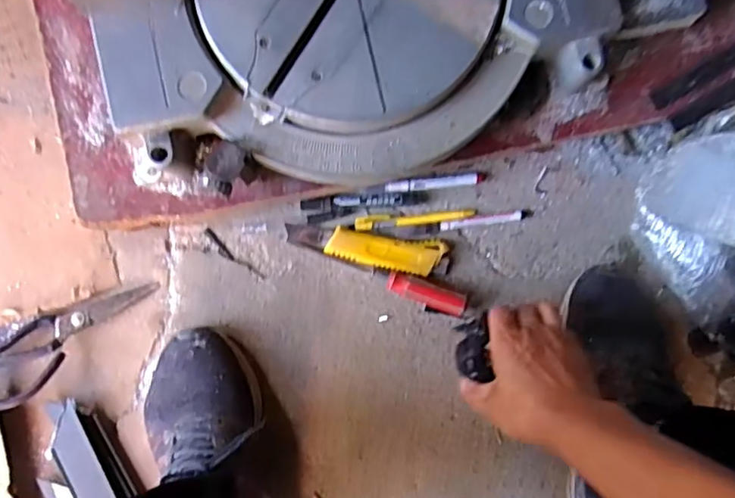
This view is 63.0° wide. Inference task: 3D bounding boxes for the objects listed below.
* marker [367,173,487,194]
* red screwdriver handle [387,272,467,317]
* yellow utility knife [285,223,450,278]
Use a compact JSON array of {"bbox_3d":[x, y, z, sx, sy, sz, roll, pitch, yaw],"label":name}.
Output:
[{"bbox_3d":[0.066,-0.071,0.652,0.129,0.012,0.014,-6,89,-2],"label":"marker"},{"bbox_3d":[0.063,0.048,0.645,0.085,0.026,0.026,20,88,-2],"label":"red screwdriver handle"},{"bbox_3d":[0.001,0.002,0.644,0.173,0.017,0.039,7,88,-2],"label":"yellow utility knife"}]

